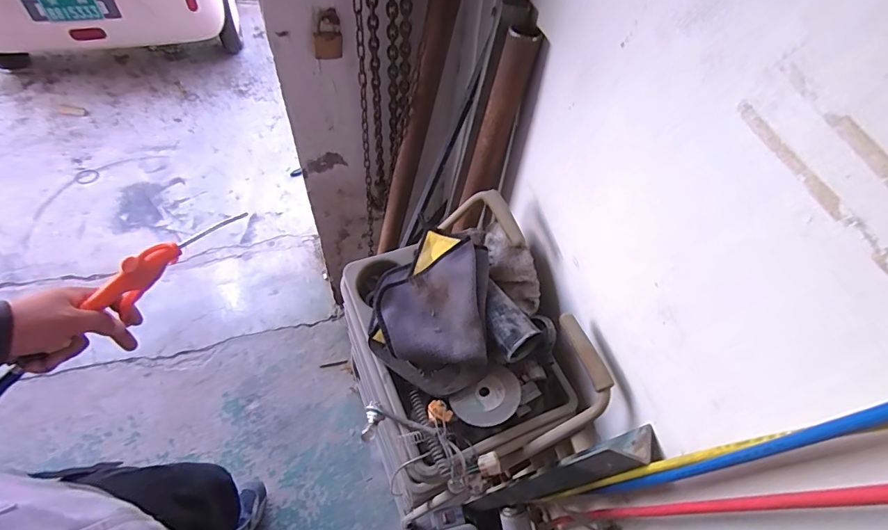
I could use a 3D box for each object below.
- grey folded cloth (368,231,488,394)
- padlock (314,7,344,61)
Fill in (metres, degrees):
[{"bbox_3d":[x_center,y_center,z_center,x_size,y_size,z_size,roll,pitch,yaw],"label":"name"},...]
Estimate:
[{"bbox_3d":[-0.023,0.058,0.682,0.173,0.098,0.242,2,58,-4],"label":"grey folded cloth"},{"bbox_3d":[-0.198,-0.388,0.755,0.048,0.086,0.011,-15,61,-15],"label":"padlock"}]

